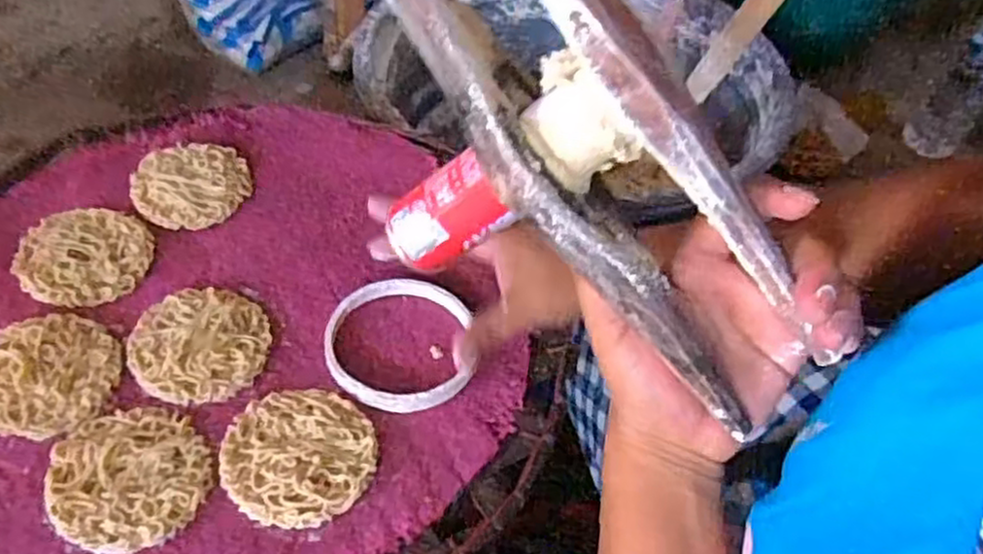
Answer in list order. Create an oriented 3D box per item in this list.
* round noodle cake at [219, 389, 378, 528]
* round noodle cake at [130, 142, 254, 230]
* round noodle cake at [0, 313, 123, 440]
[{"bbox_3d":[-0.100,0.091,0.387,0.075,0.011,0.075,2,49,-2],"label":"round noodle cake"},{"bbox_3d":[-0.204,-0.065,0.507,0.074,0.015,0.075,2,49,-2],"label":"round noodle cake"},{"bbox_3d":[-0.240,0.052,0.399,0.073,0.008,0.072,2,49,-2],"label":"round noodle cake"}]

